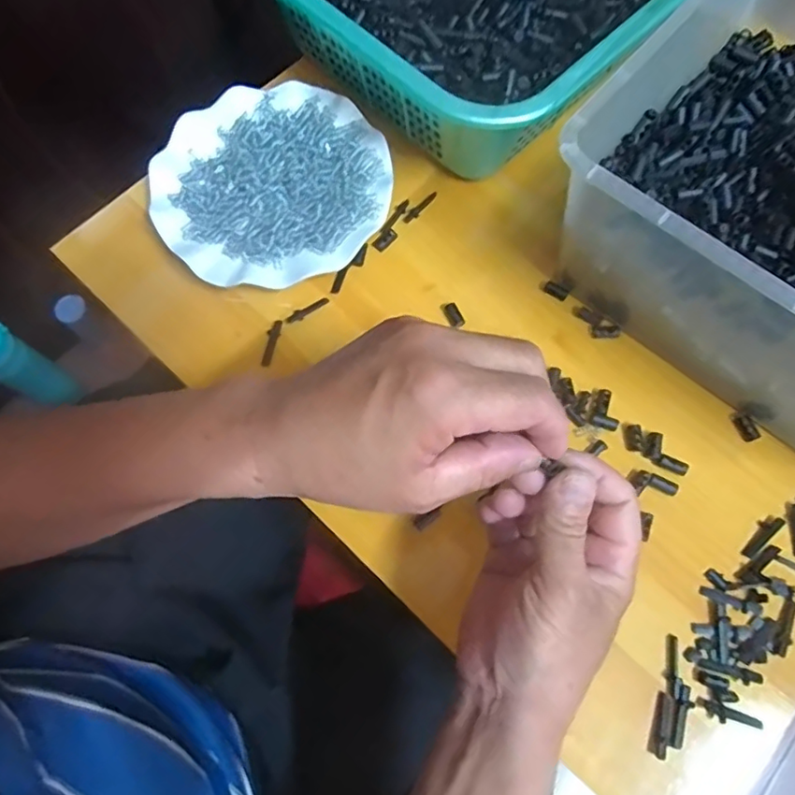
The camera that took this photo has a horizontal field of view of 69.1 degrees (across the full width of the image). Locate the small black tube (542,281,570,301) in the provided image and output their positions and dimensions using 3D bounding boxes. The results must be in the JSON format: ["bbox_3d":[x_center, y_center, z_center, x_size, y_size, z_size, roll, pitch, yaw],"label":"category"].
[{"bbox_3d":[0.120,-0.081,0.437,0.019,0.006,0.009,35,75,11],"label":"small black tube"}]

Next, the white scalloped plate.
[{"bbox_3d":[-0.099,-0.168,0.457,0.178,0.016,0.173,0,72,1],"label":"white scalloped plate"}]

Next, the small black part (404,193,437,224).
[{"bbox_3d":[0.019,-0.155,0.468,0.008,0.004,0.037,35,75,11],"label":"small black part"}]

